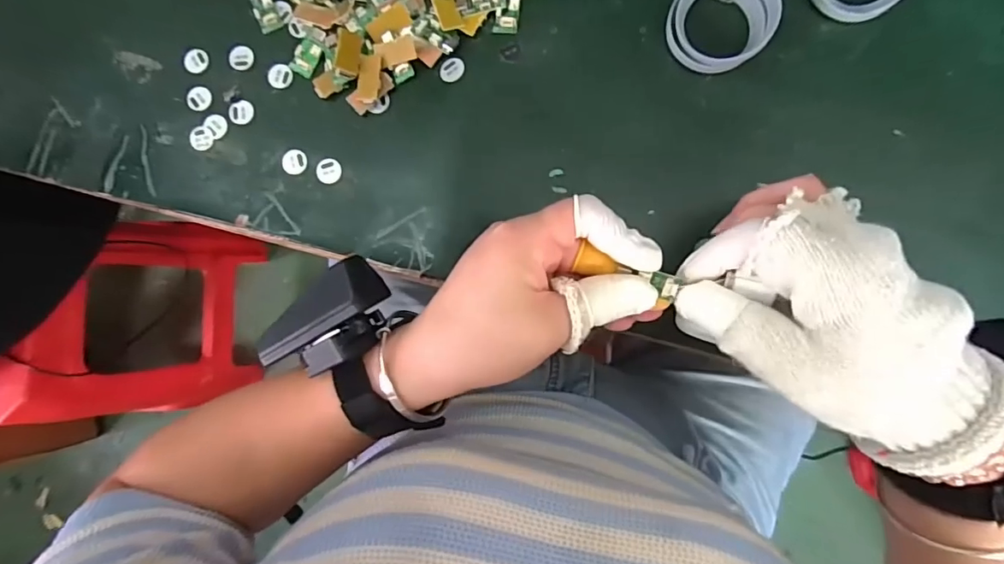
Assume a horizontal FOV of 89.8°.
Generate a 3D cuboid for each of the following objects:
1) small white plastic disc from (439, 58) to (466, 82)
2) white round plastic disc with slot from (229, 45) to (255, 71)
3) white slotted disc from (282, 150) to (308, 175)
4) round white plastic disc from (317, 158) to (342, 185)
[{"bbox_3d":[-0.034,-0.143,0.338,0.018,0.004,0.015,-29,85,3],"label":"small white plastic disc"},{"bbox_3d":[-0.184,-0.158,0.356,0.017,0.004,0.018,0,87,5],"label":"white round plastic disc with slot"},{"bbox_3d":[-0.143,-0.083,0.348,0.017,0.004,0.017,0,87,5],"label":"white slotted disc"},{"bbox_3d":[-0.119,-0.076,0.346,0.016,0.004,0.018,6,84,-6],"label":"round white plastic disc"}]

